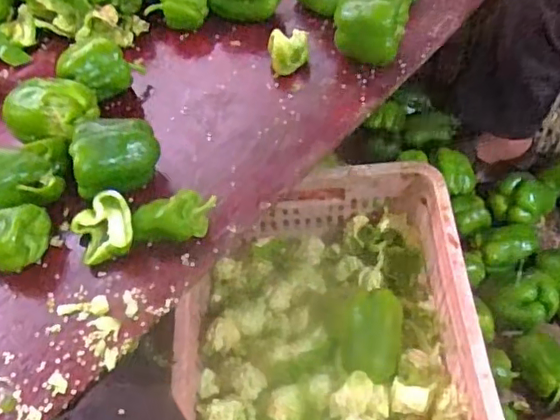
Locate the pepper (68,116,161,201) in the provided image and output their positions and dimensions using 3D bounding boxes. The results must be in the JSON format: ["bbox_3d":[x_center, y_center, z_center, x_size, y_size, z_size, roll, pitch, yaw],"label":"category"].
[{"bbox_3d":[-0.185,-0.054,0.654,0.099,0.081,0.070,-20,54,-10],"label":"pepper"}]

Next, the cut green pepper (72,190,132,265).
[{"bbox_3d":[-0.187,0.021,0.619,0.064,0.037,0.076,-22,55,-11],"label":"cut green pepper"}]

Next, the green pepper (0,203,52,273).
[{"bbox_3d":[-0.282,0.030,0.612,0.059,0.058,0.079,30,61,24],"label":"green pepper"}]

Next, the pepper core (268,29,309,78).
[{"bbox_3d":[0.013,-0.214,0.779,0.053,0.049,0.033,-9,53,-2],"label":"pepper core"}]

